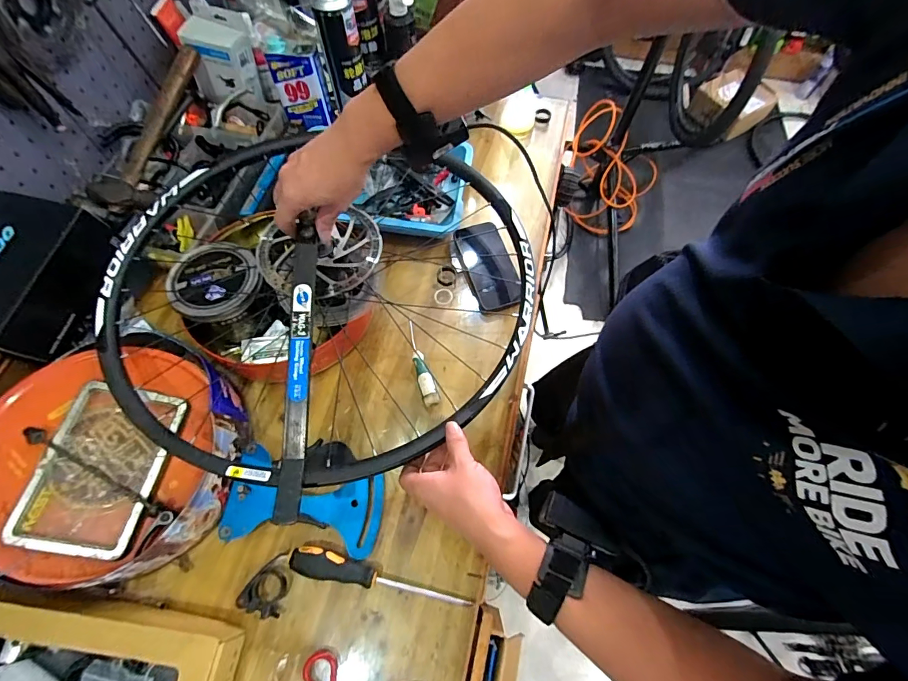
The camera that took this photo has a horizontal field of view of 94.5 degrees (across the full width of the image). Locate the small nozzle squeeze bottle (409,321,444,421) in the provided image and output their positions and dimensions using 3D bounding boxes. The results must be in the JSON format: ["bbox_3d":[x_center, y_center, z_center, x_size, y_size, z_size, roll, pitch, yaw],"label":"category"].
[{"bbox_3d":[-0.048,0.044,0.634,0.023,0.031,0.154,-16,65,-8],"label":"small nozzle squeeze bottle"}]

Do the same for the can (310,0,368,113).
[{"bbox_3d":[-0.189,-0.501,0.705,0.064,0.178,0.055,-12,64,-6],"label":"can"}]

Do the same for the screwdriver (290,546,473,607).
[{"bbox_3d":[-0.089,0.283,0.508,0.216,0.033,0.032,8,64,4],"label":"screwdriver"}]

